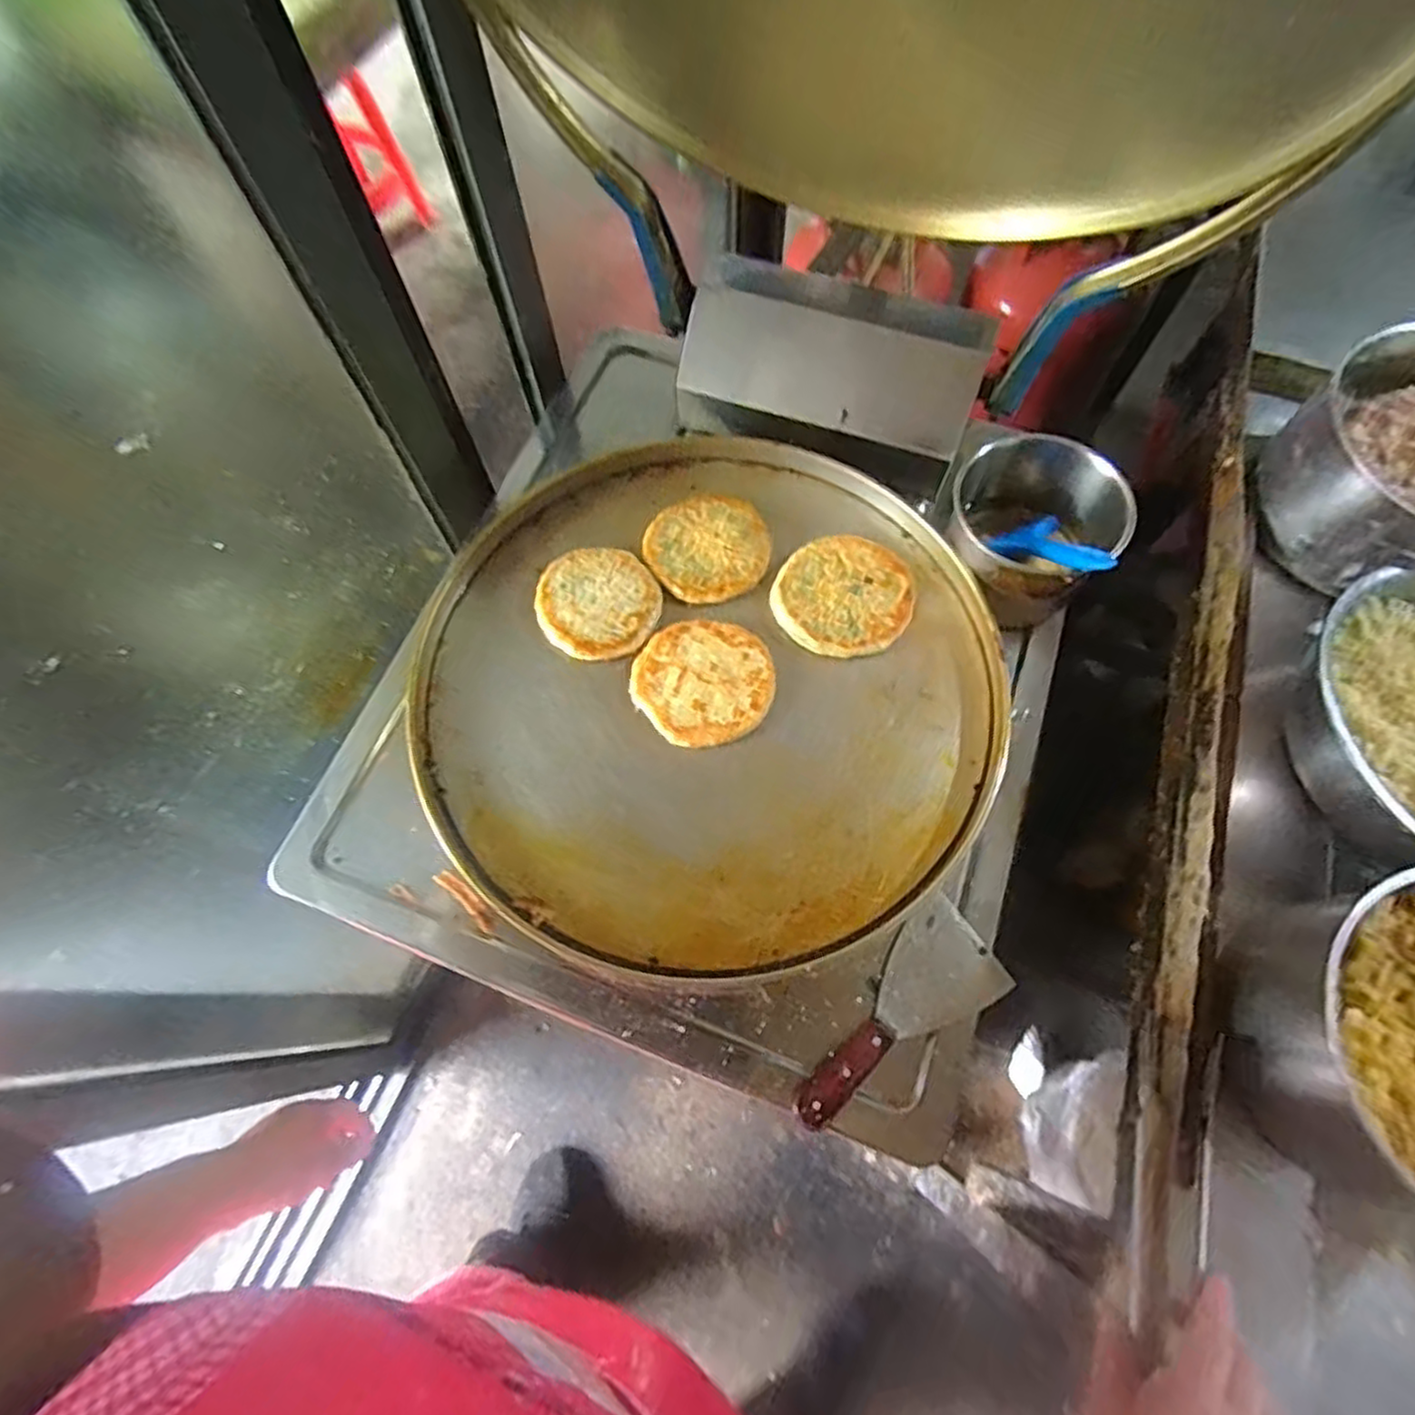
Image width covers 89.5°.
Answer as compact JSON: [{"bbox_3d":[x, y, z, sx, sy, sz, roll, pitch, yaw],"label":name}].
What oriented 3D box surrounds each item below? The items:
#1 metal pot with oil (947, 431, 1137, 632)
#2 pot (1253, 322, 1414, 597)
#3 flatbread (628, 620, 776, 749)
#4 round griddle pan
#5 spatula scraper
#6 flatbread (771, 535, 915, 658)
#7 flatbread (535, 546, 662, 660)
[{"bbox_3d":[0.303,-0.167,0.686,0.124,0.135,0.140,-25,70,-9],"label":"metal pot with oil"},{"bbox_3d":[0.602,-0.206,0.608,0.203,0.108,0.199,0,68,1],"label":"pot"},{"bbox_3d":[-0.002,-0.027,0.652,0.122,0.009,0.121,0,68,1],"label":"flatbread"},{"bbox_3d":[-0.001,-0.023,0.669,0.500,0.056,0.515,0,68,1],"label":"round griddle pan"},{"bbox_3d":[0.149,0.250,0.580,0.202,0.019,0.086,-35,72,-12],"label":"spatula scraper"},{"bbox_3d":[0.131,-0.107,0.682,0.132,0.010,0.123,0,68,1],"label":"flatbread"},{"bbox_3d":[-0.104,-0.102,0.686,0.111,0.025,0.115,0,68,1],"label":"flatbread"}]

